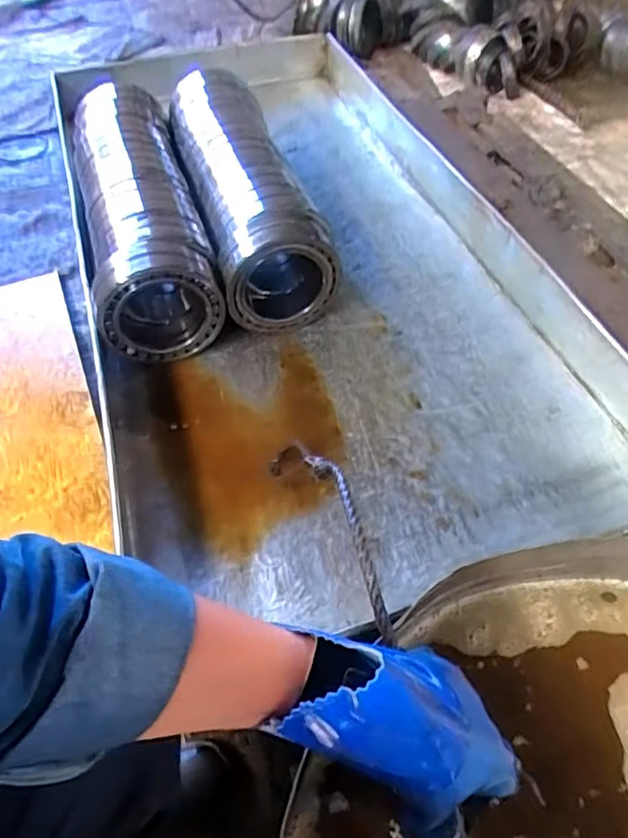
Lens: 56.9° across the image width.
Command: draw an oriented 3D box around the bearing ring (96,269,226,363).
[{"bbox_3d":[-0.230,-0.157,0.877,0.189,0.159,0.033,-12,53,-9],"label":"bearing ring"}]

